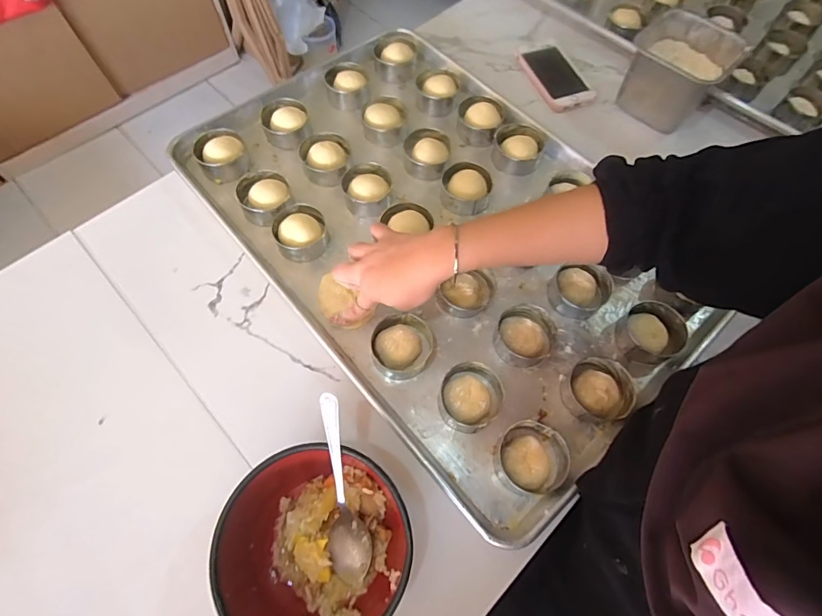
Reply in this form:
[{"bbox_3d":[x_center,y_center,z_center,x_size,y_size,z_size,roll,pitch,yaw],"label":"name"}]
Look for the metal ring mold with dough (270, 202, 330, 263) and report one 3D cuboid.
[{"bbox_3d":[-0.130,-0.091,0.506,0.059,0.034,0.064,1,65,-1],"label":"metal ring mold with dough"}]

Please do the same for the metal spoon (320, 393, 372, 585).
[{"bbox_3d":[-0.055,0.147,0.351,0.033,0.018,0.159,-5,99,-2],"label":"metal spoon"}]

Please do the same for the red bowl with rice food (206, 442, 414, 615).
[{"bbox_3d":[-0.074,0.190,0.348,0.144,0.072,0.140,1,65,-1],"label":"red bowl with rice food"}]

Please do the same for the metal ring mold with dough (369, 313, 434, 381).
[{"bbox_3d":[-0.009,0.037,0.448,0.060,0.026,0.067,17,66,6],"label":"metal ring mold with dough"}]

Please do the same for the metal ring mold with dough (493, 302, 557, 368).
[{"bbox_3d":[0.121,0.028,0.451,0.060,0.023,0.062,20,66,8],"label":"metal ring mold with dough"}]

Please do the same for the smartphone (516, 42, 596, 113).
[{"bbox_3d":[0.212,-0.352,0.642,0.074,0.018,0.148,-14,66,-8],"label":"smartphone"}]

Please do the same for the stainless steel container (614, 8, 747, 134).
[{"bbox_3d":[0.357,-0.313,0.581,0.107,0.088,0.104,-41,72,-18],"label":"stainless steel container"}]

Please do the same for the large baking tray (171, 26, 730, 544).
[{"bbox_3d":[0.026,-0.118,0.514,0.392,0.034,0.622,-36,71,-17],"label":"large baking tray"}]

